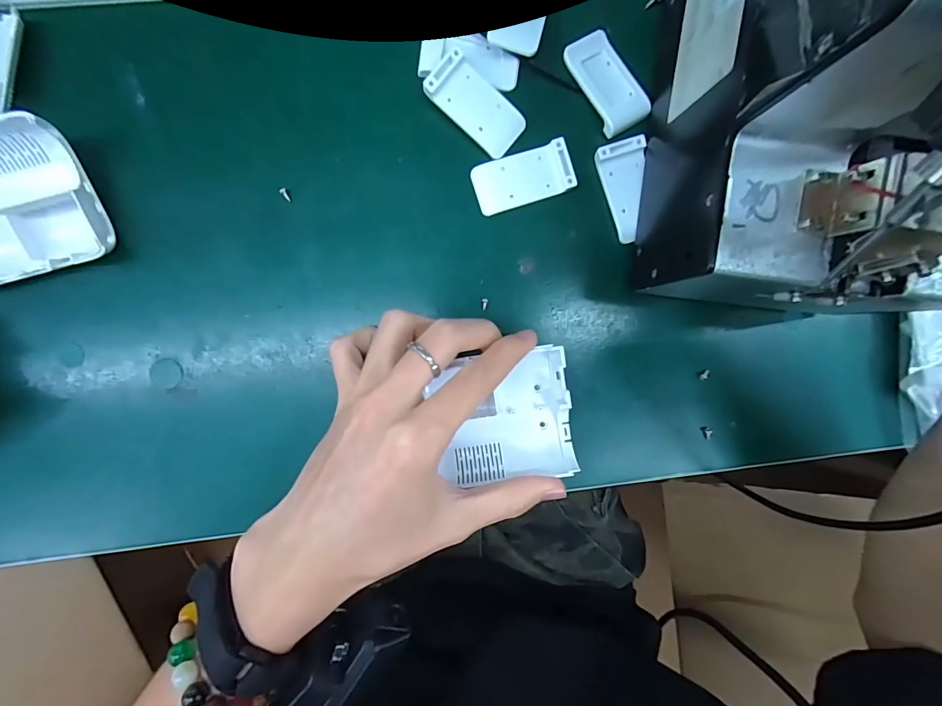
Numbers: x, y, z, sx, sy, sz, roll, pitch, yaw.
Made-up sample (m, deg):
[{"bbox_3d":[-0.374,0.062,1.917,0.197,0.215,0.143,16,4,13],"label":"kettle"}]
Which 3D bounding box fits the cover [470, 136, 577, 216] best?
[{"bbox_3d":[0.030,-0.099,0.234,0.055,0.006,0.028,-18,93,-3],"label":"cover"}]

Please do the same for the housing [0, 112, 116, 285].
[{"bbox_3d":[-0.236,-0.073,0.208,0.080,0.028,0.070,-15,93,-3],"label":"housing"}]

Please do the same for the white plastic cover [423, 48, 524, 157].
[{"bbox_3d":[0.003,-0.136,0.227,0.054,0.011,0.029,38,89,-4],"label":"white plastic cover"}]

